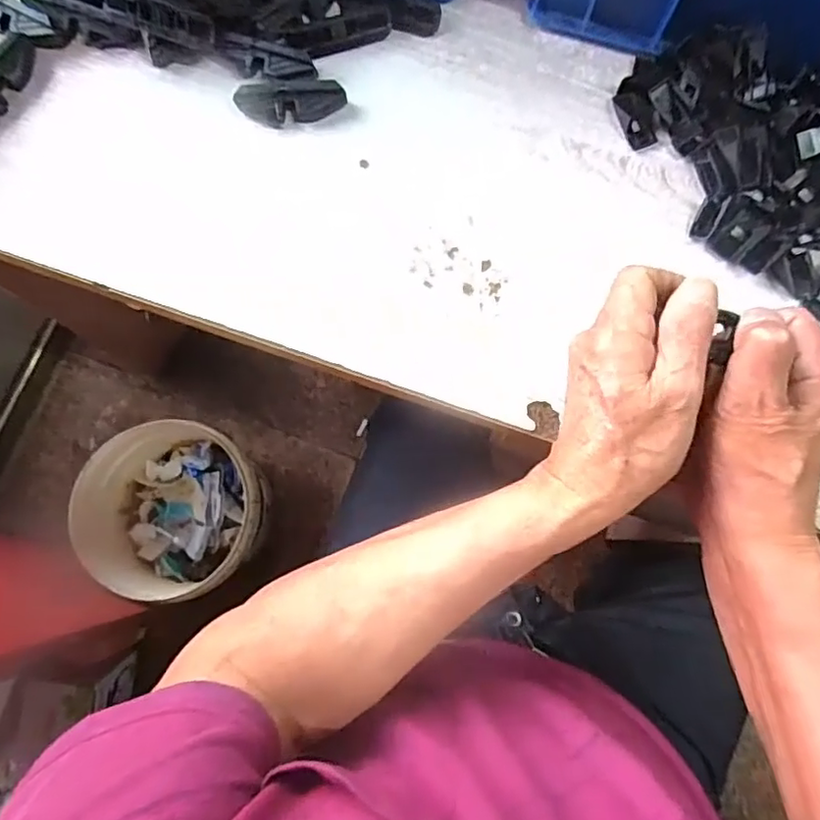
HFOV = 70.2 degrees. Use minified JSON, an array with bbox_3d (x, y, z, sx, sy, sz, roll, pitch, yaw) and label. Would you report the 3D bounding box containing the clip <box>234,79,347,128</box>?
[{"bbox_3d":[-0.080,-0.208,0.392,0.070,0.019,0.023,-5,79,-1],"label":"clip"}]

